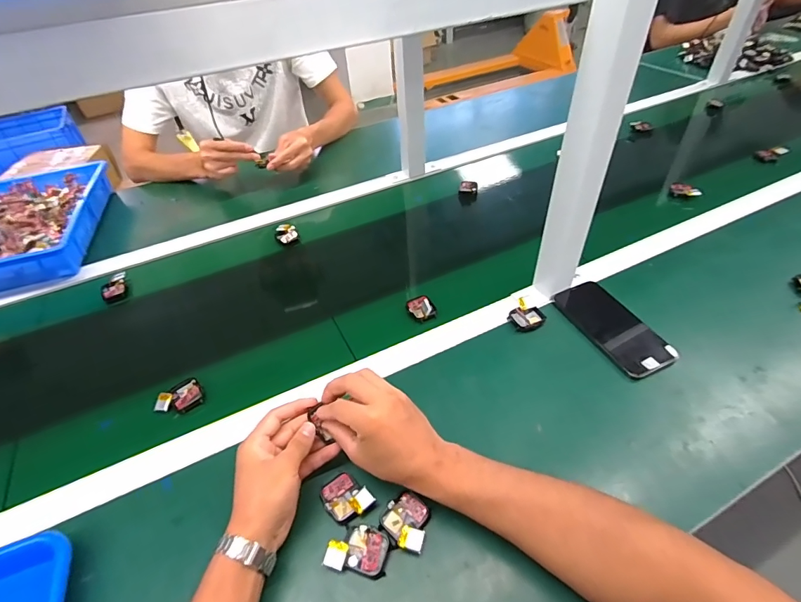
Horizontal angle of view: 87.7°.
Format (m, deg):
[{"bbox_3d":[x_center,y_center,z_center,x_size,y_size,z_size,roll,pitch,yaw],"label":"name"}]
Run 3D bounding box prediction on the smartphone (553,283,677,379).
[{"bbox_3d":[0.288,0.031,0.571,0.076,0.011,0.159,-22,47,-17],"label":"smartphone"}]

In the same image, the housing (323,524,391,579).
[{"bbox_3d":[-0.039,0.235,0.394,0.054,0.018,0.040,5,46,10],"label":"housing"}]

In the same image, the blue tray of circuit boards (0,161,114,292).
[{"bbox_3d":[-0.700,-0.142,0.780,0.235,0.057,0.355,-13,45,-9],"label":"blue tray of circuit boards"}]

